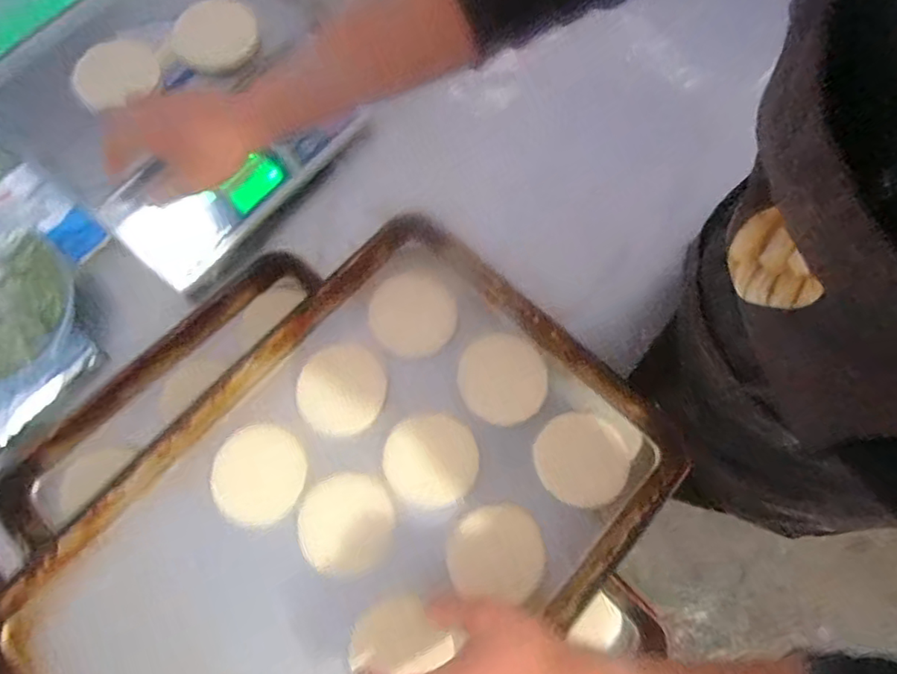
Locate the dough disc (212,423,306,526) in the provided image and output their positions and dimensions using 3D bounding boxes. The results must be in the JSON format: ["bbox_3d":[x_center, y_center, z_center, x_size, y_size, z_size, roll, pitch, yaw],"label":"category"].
[{"bbox_3d":[-0.189,0.136,0.571,0.085,0.004,0.094,16,68,-12],"label":"dough disc"}]

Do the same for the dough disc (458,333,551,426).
[{"bbox_3d":[0.058,0.044,0.613,0.091,0.011,0.093,-25,75,-9],"label":"dough disc"}]

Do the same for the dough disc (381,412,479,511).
[{"bbox_3d":[-0.018,0.125,0.589,0.094,0.006,0.090,0,73,-1],"label":"dough disc"}]

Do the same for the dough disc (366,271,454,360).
[{"bbox_3d":[-0.038,-0.026,0.612,0.088,0.010,0.086,-26,75,-9],"label":"dough disc"}]

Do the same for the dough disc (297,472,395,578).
[{"bbox_3d":[-0.101,0.184,0.567,0.091,0.004,0.092,0,73,-1],"label":"dough disc"}]

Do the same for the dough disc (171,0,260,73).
[{"bbox_3d":[-0.270,-0.350,0.667,0.096,0.012,0.080,-19,92,-19],"label":"dough disc"}]

